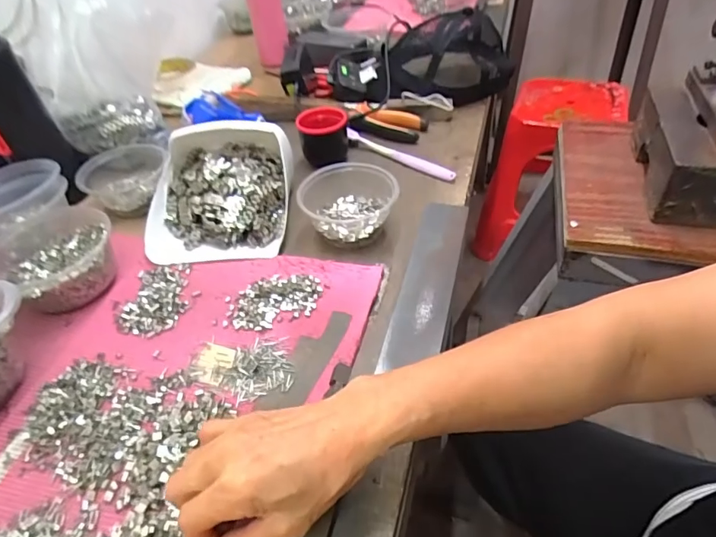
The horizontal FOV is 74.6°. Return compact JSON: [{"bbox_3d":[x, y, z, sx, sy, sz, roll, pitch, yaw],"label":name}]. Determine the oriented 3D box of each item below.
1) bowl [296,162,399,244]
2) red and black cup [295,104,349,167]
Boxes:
[{"bbox_3d":[-0.010,-0.071,0.523,0.103,0.049,0.090,-6,44,-1],"label":"bowl"},{"bbox_3d":[-0.046,-0.174,0.633,0.065,0.067,0.060,-8,45,-3],"label":"red and black cup"}]

